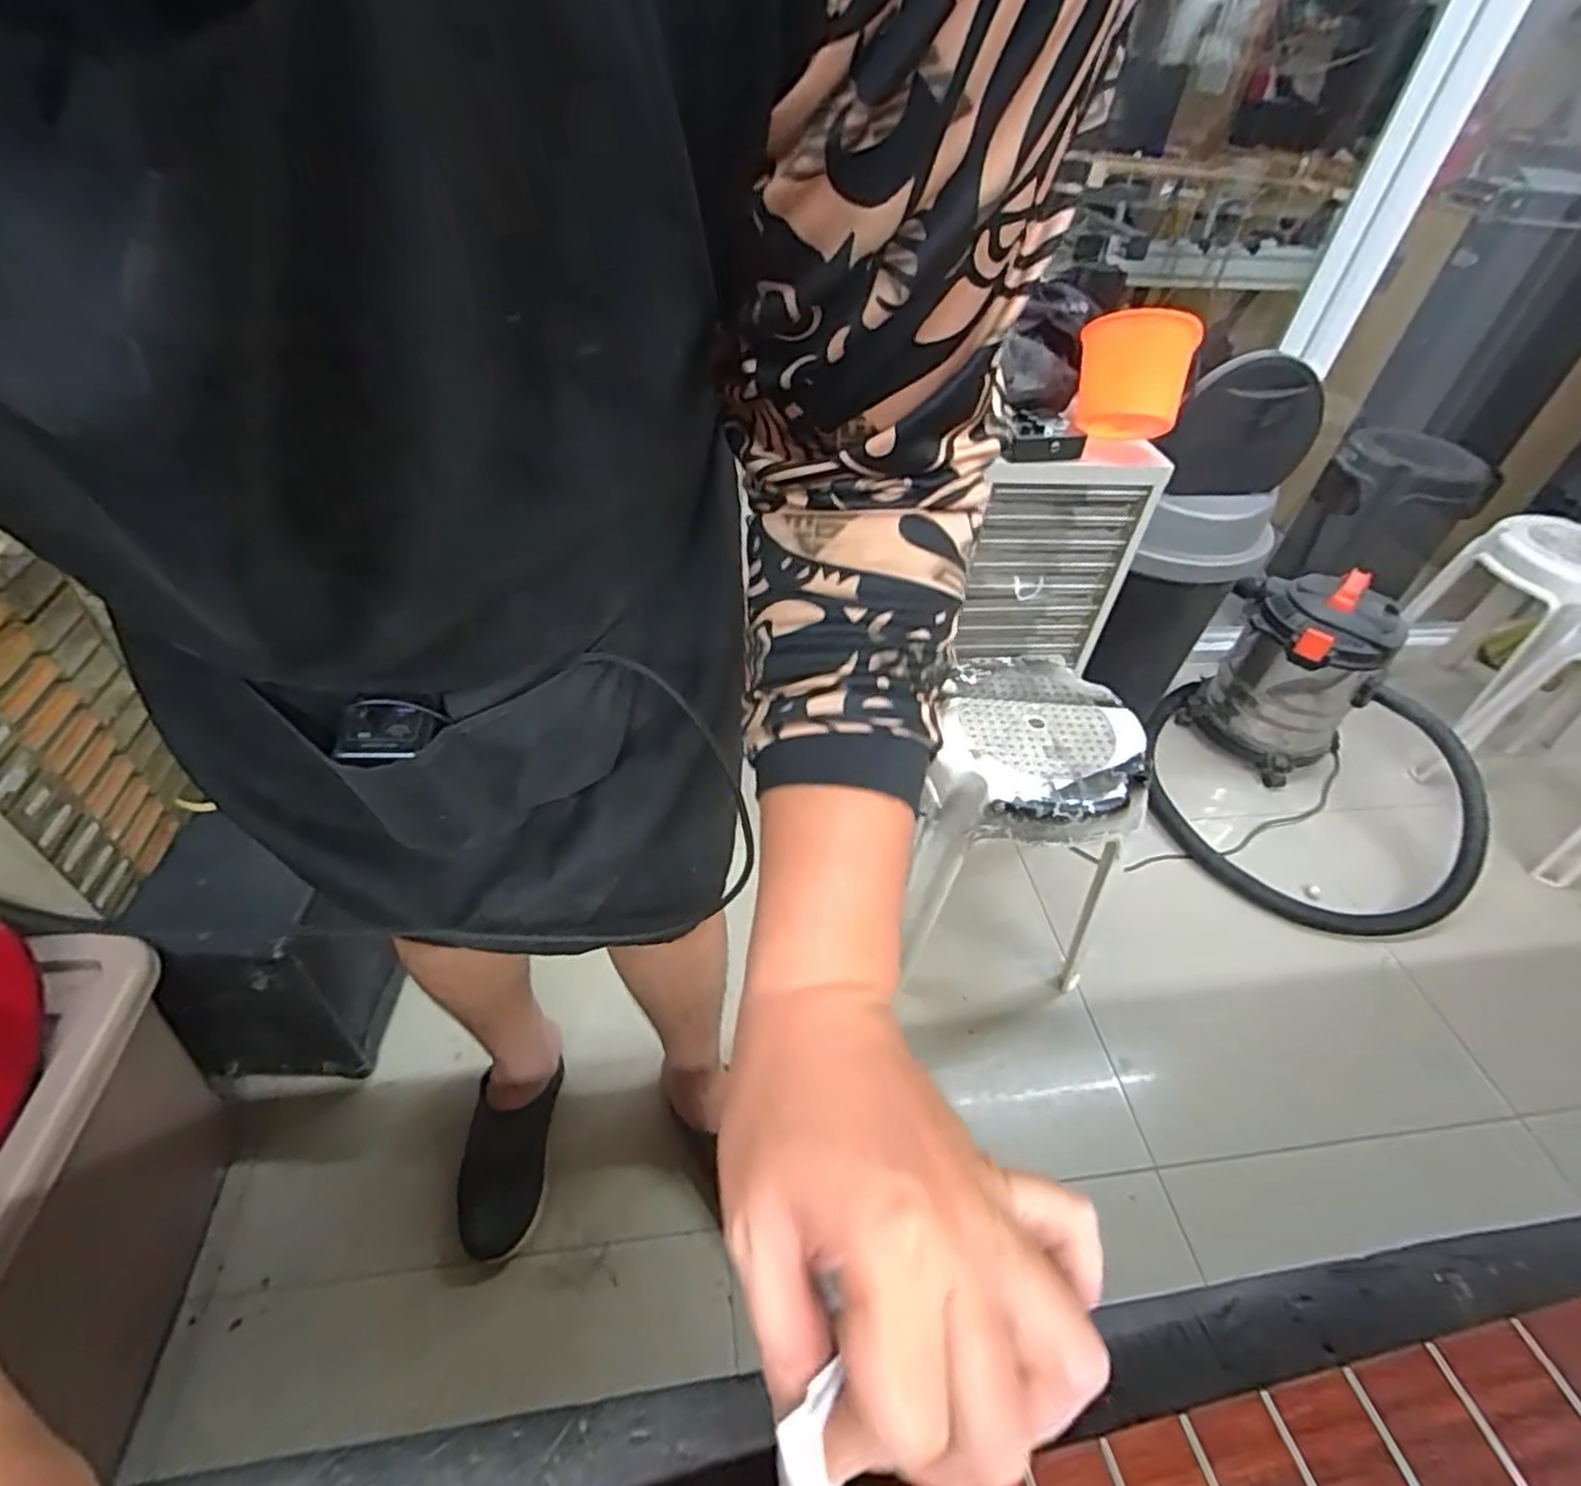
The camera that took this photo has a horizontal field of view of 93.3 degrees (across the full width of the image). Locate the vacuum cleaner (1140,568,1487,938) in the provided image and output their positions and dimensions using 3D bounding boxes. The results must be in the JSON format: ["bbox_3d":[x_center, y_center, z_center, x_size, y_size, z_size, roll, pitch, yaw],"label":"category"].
[{"bbox_3d":[1.037,-0.008,1.418,0.601,0.364,0.588,26,47,20],"label":"vacuum cleaner"}]

